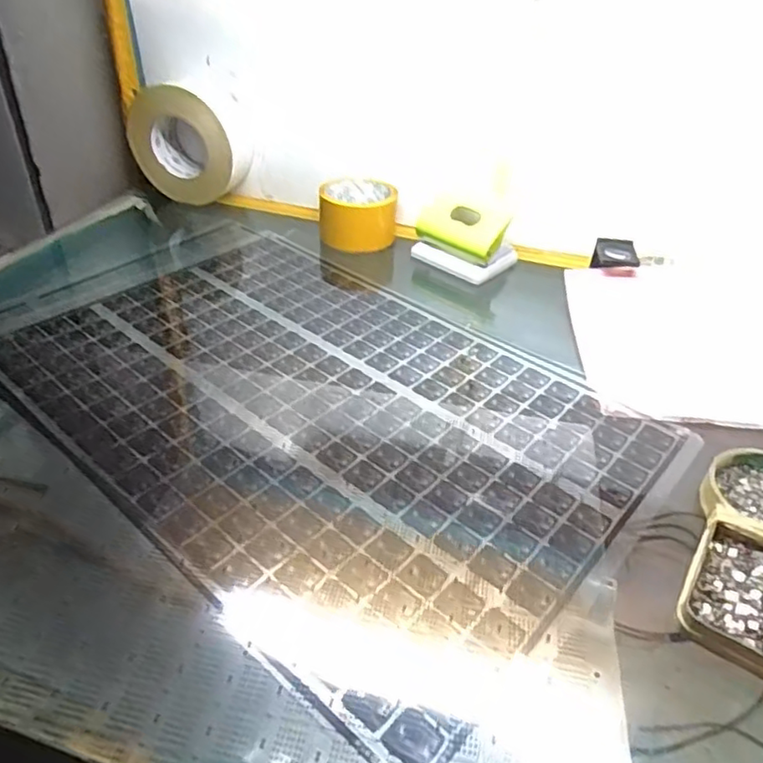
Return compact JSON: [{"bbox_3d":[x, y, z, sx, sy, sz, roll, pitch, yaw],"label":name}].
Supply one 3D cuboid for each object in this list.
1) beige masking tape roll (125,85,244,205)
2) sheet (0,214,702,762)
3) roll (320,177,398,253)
[{"bbox_3d":[-0.243,-0.292,0.780,0.139,0.134,0.051,9,38,8],"label":"beige masking tape roll"},{"bbox_3d":[-0.074,0.001,0.523,0.555,0.010,0.340,29,44,30],"label":"sheet"},{"bbox_3d":[-0.027,-0.203,0.745,0.090,0.054,0.075,2,38,-1],"label":"roll"}]

